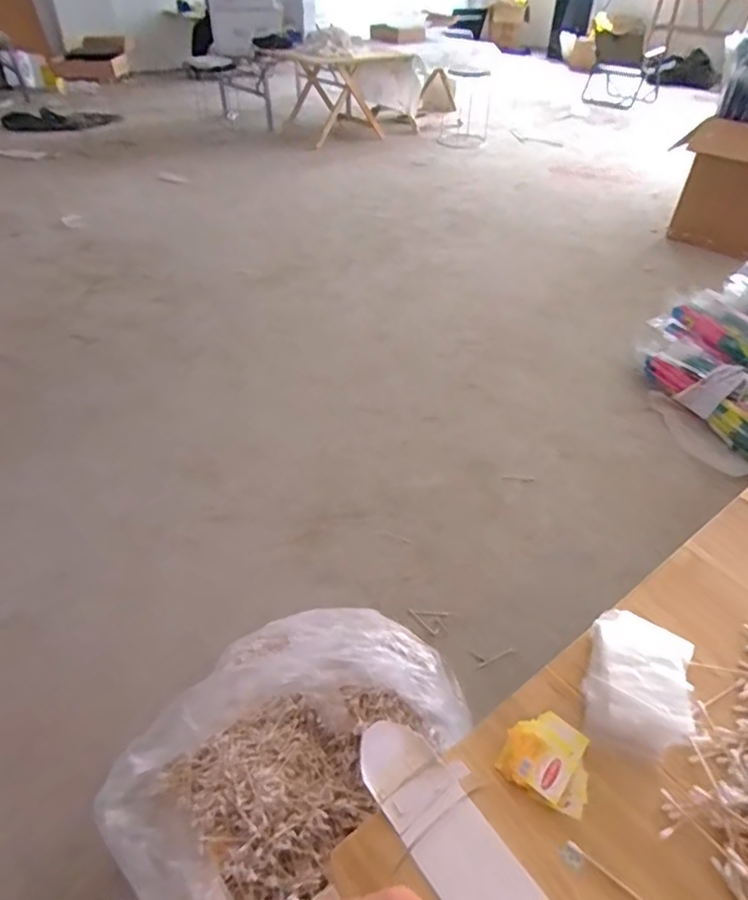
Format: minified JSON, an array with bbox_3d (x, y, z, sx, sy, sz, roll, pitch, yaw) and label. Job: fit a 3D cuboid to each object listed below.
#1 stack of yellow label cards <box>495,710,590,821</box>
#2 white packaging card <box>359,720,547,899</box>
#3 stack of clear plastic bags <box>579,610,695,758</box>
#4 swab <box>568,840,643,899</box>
[{"bbox_3d":[0.143,0.251,0.457,0.068,0.012,0.066,20,46,20],"label":"stack of yellow label cards"},{"bbox_3d":[0.050,0.282,0.431,0.066,0.009,0.158,-27,49,-27],"label":"white packaging card"},{"bbox_3d":[0.232,0.204,0.488,0.082,0.030,0.115,16,45,16],"label":"stack of clear plastic bags"},{"bbox_3d":[0.172,0.308,0.401,0.068,0.006,0.007,30,50,28],"label":"swab"}]

